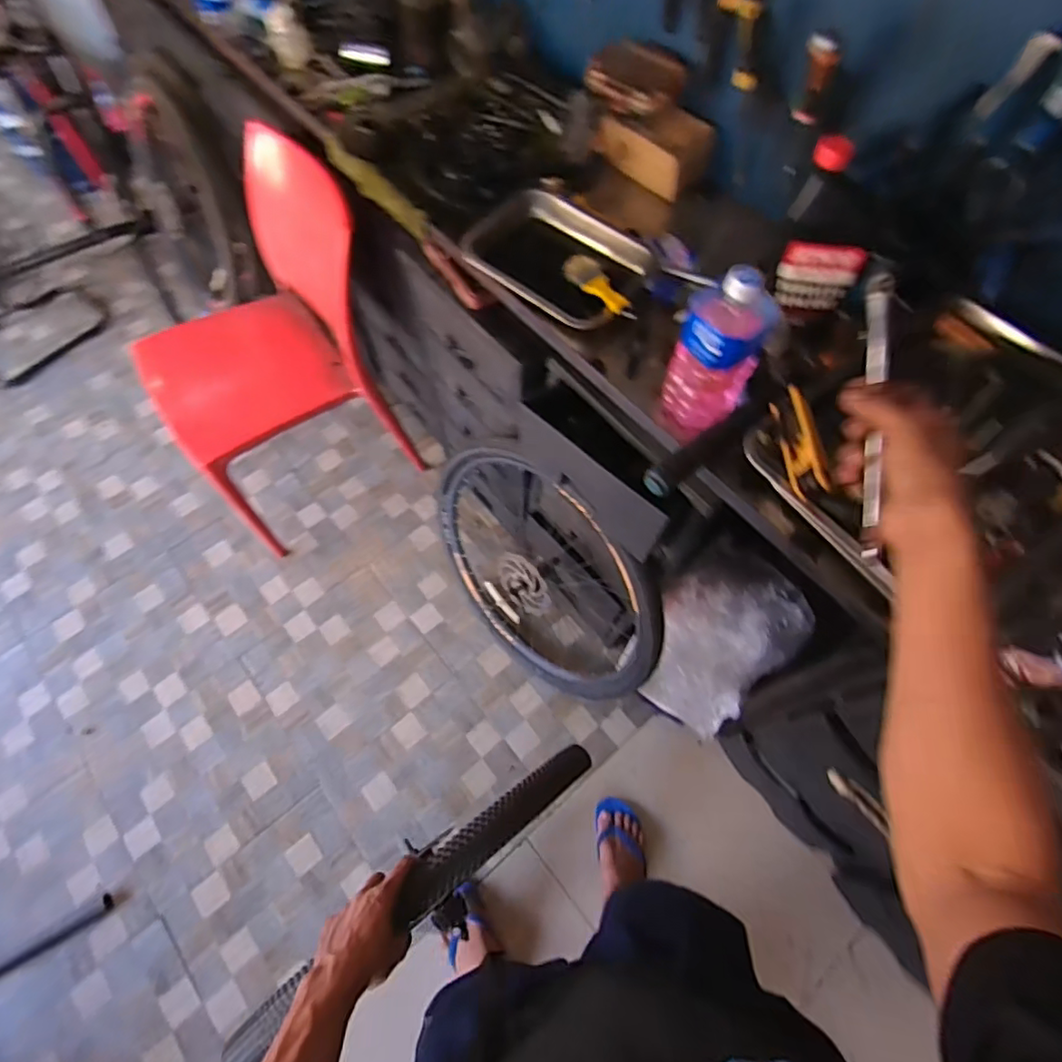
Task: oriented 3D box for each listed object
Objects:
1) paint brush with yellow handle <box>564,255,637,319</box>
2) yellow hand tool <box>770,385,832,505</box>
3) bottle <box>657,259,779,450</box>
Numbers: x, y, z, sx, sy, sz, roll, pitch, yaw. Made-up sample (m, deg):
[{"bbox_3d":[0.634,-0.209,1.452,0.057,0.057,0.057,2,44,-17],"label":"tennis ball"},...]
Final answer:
[{"bbox_3d":[0.097,-0.347,0.816,0.048,0.015,0.175,-22,54,-11],"label":"paint brush with yellow handle"},{"bbox_3d":[0.291,-0.095,0.624,0.031,0.030,0.126,-3,65,-3],"label":"yellow hand tool"},{"bbox_3d":[0.218,-0.206,0.677,0.086,0.215,0.087,42,72,17],"label":"bottle"}]

